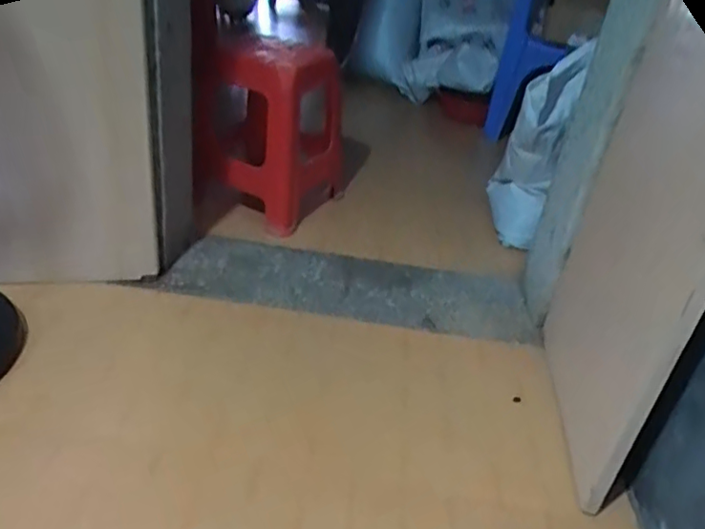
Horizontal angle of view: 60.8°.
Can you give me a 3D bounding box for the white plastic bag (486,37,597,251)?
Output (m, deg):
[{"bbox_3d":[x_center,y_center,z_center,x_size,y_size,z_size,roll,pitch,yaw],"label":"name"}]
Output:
[{"bbox_3d":[0.477,-0.298,1.645,0.114,0.541,0.211,-17,40,-32],"label":"white plastic bag"}]

